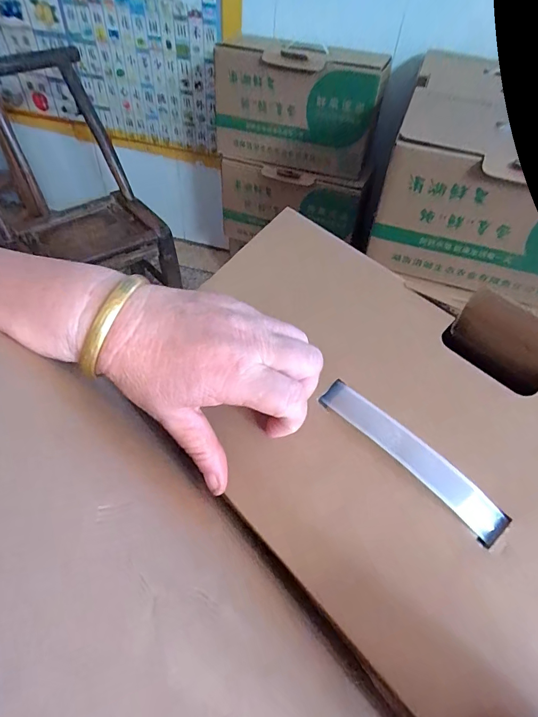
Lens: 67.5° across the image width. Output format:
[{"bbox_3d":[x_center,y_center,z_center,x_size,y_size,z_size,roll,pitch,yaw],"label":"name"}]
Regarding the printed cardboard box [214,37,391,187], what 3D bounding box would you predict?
[{"bbox_3d":[0.061,-0.578,0.926,0.366,0.222,0.157,13,51,5],"label":"printed cardboard box"}]

